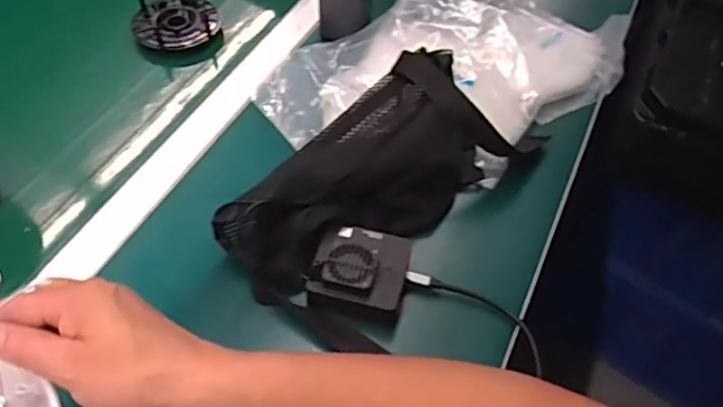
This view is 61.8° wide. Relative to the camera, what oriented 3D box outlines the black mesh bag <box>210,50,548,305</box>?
[{"bbox_3d":[0.013,-0.034,0.551,0.296,0.103,0.126,-32,61,-25],"label":"black mesh bag"}]

